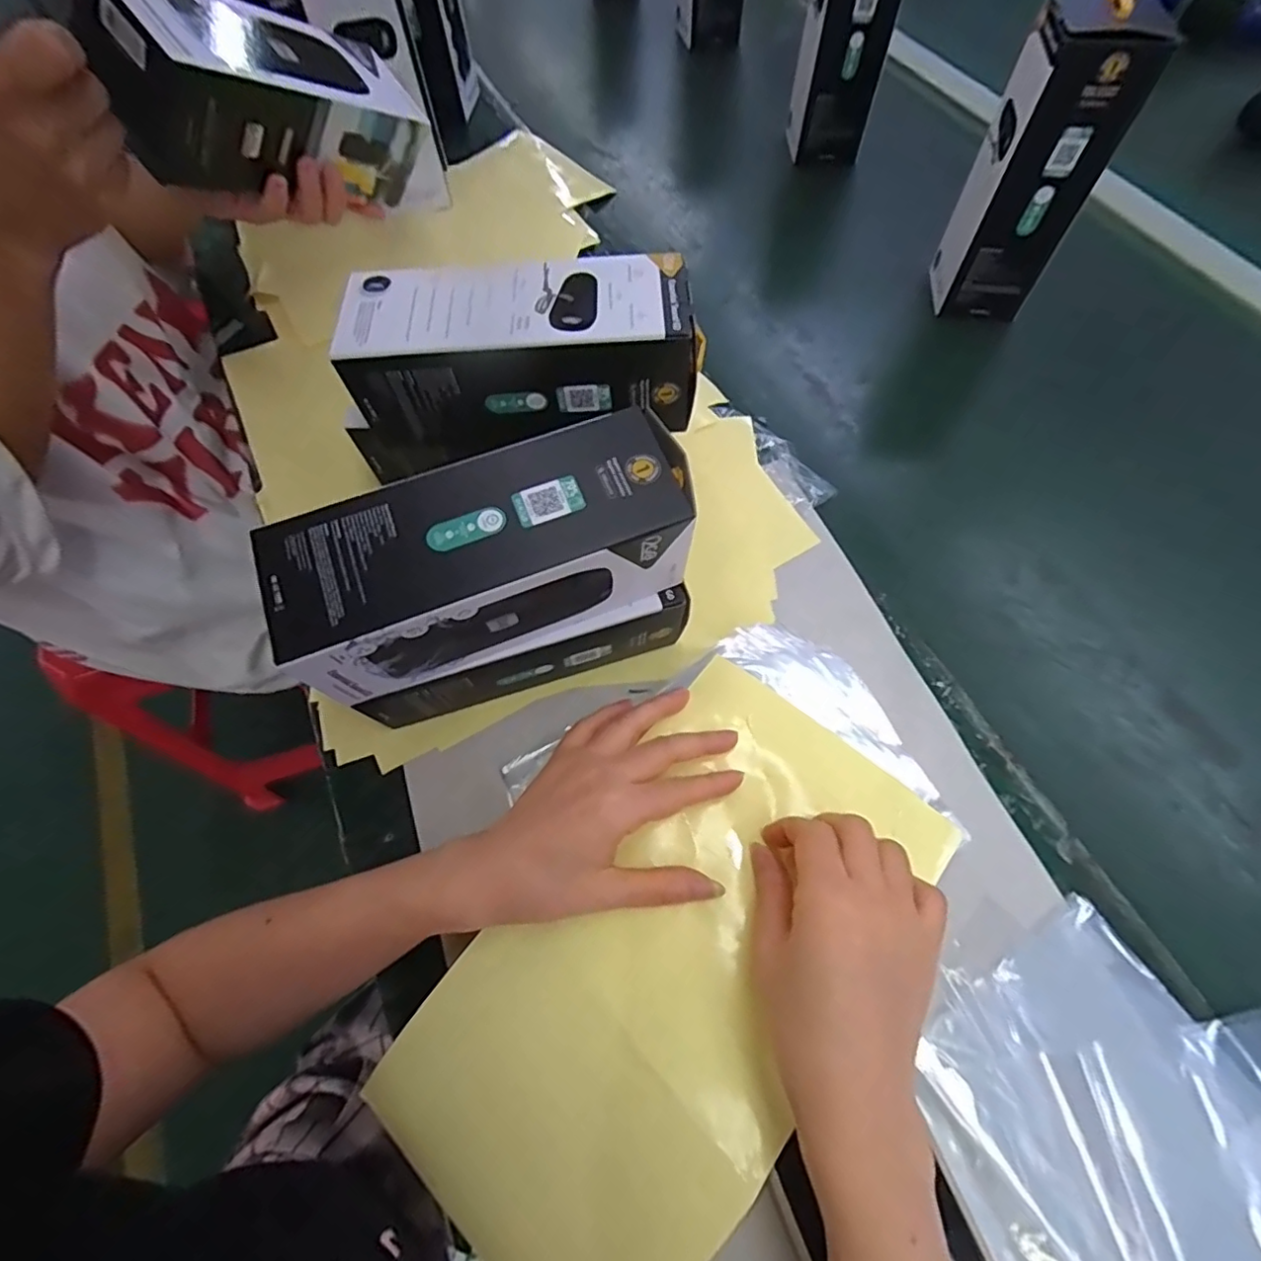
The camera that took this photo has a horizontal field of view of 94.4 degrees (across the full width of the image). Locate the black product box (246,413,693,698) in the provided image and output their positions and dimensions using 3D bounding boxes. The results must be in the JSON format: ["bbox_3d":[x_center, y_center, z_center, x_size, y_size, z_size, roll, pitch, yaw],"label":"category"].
[{"bbox_3d":[-0.072,-0.038,0.305,0.200,0.073,0.071,-21,66,-7],"label":"black product box"}]

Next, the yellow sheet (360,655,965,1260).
[{"bbox_3d":[0.017,0.171,0.300,0.164,0.024,0.302,34,78,17],"label":"yellow sheet"}]

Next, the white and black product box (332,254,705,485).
[{"bbox_3d":[-0.067,-0.164,0.369,0.209,0.097,0.083,0,65,3],"label":"white and black product box"}]

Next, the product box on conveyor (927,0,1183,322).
[{"bbox_3d":[0.333,-0.379,0.487,0.081,0.206,0.073,7,64,5],"label":"product box on conveyor"}]

